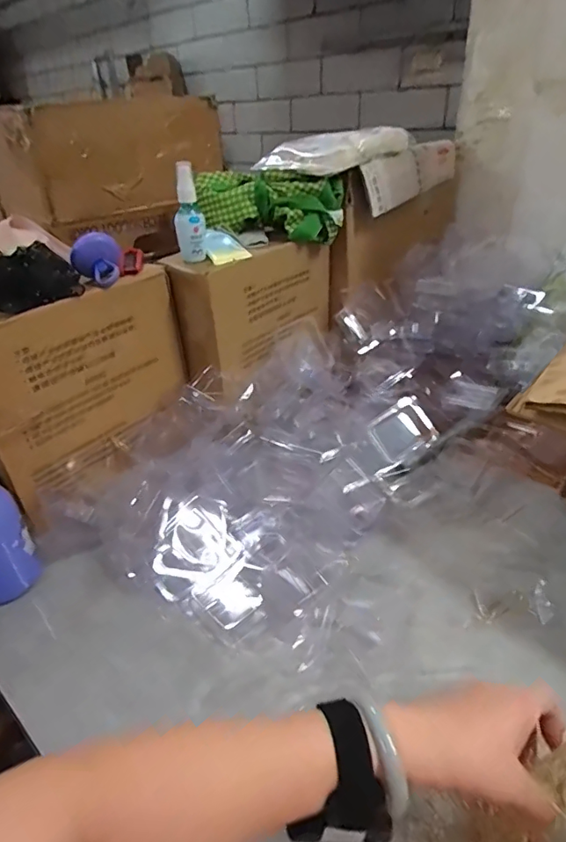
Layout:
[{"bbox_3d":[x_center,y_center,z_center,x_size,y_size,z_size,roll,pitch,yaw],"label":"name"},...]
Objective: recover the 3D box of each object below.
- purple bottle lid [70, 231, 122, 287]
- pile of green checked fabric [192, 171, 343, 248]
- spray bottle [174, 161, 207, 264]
[{"bbox_3d":[-0.225,-0.197,0.599,0.060,0.052,0.048,-15,34,-17],"label":"purple bottle lid"},{"bbox_3d":[-0.019,-0.324,0.748,0.211,0.091,0.068,4,33,12],"label":"pile of green checked fabric"},{"bbox_3d":[-0.126,-0.274,0.656,0.039,0.115,0.041,-9,33,-9],"label":"spray bottle"}]

